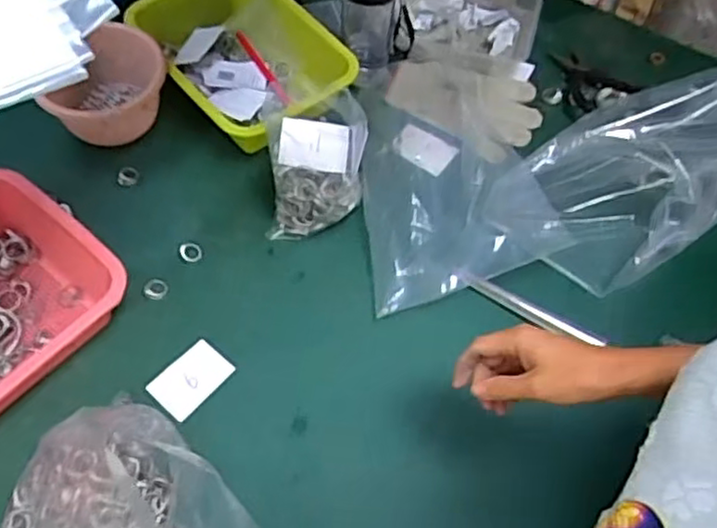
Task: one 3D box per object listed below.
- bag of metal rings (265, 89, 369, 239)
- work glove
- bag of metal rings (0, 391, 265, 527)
[{"bbox_3d":[-0.047,-0.111,0.770,0.102,0.118,0.115,1,60,-3],"label":"bag of metal rings"},{"bbox_3d":[0.144,-0.219,0.907,0.185,0.013,0.148,34,63,15],"label":"work glove"},{"bbox_3d":[-0.192,0.195,0.607,0.262,0.065,0.180,1,60,-3],"label":"bag of metal rings"}]

